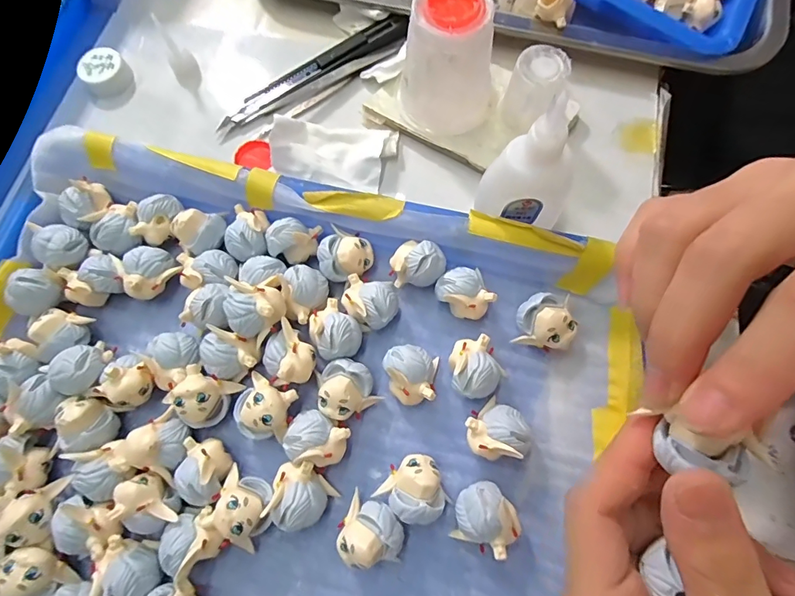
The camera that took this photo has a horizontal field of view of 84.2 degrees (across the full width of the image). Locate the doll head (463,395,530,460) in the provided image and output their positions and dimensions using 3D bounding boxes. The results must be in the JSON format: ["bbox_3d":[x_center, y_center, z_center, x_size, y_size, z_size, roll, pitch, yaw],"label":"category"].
[{"bbox_3d":[0.046,0.060,0.205,0.027,0.025,0.026,0,74,2],"label":"doll head"}]

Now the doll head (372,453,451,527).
[{"bbox_3d":[0.007,0.087,0.199,0.028,0.023,0.026,-27,75,-6],"label":"doll head"}]

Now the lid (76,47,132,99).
[{"bbox_3d":[-0.189,-0.147,0.287,0.027,0.013,0.028,0,74,2],"label":"lid"}]

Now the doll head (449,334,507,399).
[{"bbox_3d":[0.037,0.034,0.214,0.024,0.023,0.027,-15,74,-2],"label":"doll head"}]

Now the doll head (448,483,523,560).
[{"bbox_3d":[0.039,0.096,0.195,0.026,0.023,0.027,14,75,6],"label":"doll head"}]

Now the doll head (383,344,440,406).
[{"bbox_3d":[0.007,0.038,0.214,0.025,0.022,0.027,0,74,2],"label":"doll head"}]

